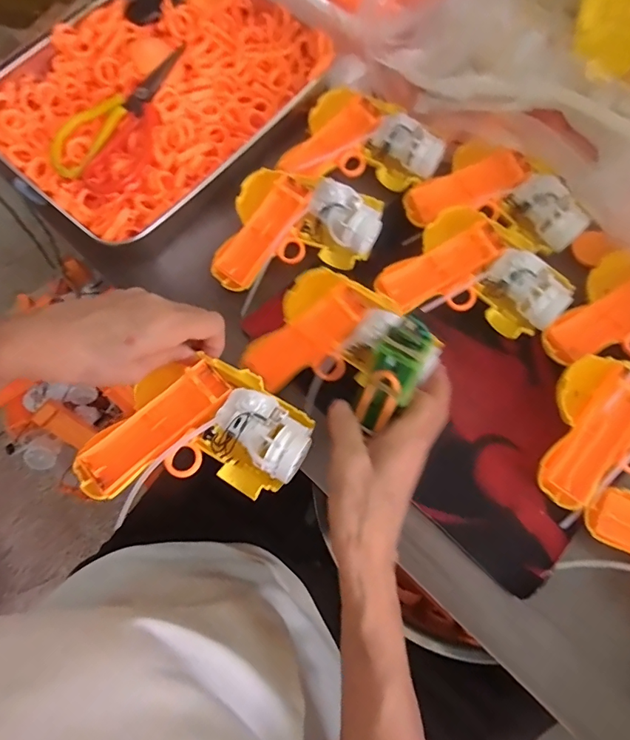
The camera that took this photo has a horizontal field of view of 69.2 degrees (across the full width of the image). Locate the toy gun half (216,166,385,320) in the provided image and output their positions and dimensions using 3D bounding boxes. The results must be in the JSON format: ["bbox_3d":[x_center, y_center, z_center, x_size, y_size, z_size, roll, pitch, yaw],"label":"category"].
[{"bbox_3d":[-0.016,-0.118,0.411,0.135,0.034,0.121,18,75,7],"label":"toy gun half"}]

